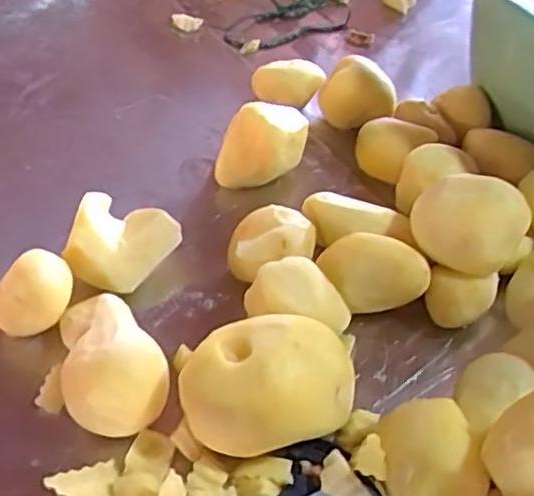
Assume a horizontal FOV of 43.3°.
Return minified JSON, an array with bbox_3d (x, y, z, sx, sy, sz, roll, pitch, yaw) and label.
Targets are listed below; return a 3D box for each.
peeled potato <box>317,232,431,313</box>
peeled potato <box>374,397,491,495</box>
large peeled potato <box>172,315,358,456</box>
[{"bbox_3d":[0.075,0.018,0.477,0.074,0.044,0.040,5,46,0],"label":"peeled potato"},{"bbox_3d":[0.088,0.115,0.366,0.054,0.042,0.070,-3,46,-7],"label":"peeled potato"},{"bbox_3d":[0.001,0.080,0.398,0.105,0.053,0.071,-14,49,-17],"label":"large peeled potato"}]

